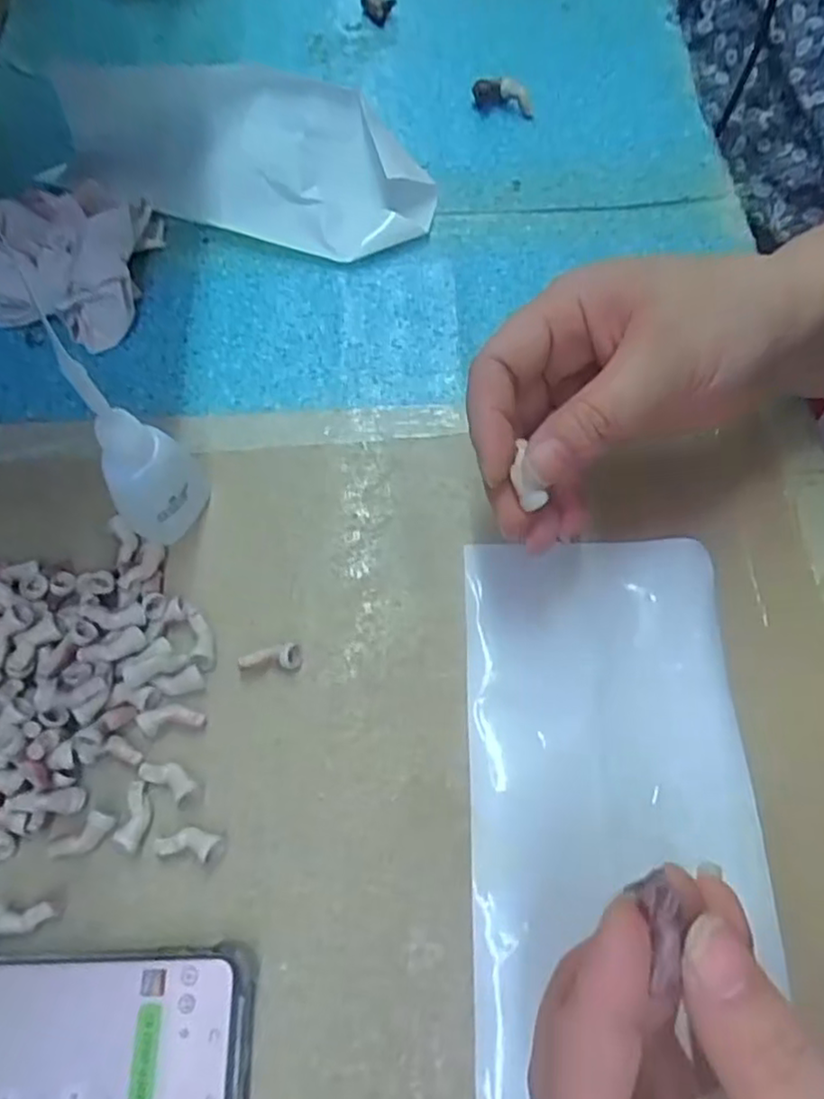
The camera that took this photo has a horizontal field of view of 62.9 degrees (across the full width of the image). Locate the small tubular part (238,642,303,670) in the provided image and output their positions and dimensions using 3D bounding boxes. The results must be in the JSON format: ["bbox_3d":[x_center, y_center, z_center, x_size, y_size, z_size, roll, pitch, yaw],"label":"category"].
[{"bbox_3d":[-0.053,0.042,0.256,0.023,0.007,0.009,-9,65,-5],"label":"small tubular part"}]

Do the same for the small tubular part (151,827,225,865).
[{"bbox_3d":[-0.076,0.100,0.229,0.024,0.008,0.010,9,65,4],"label":"small tubular part"}]

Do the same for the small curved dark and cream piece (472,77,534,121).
[{"bbox_3d":[0.053,-0.265,0.394,0.035,0.015,0.018,0,65,0],"label":"small curved dark and cream piece"}]

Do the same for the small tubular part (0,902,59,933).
[{"bbox_3d":[-0.126,0.120,0.221,0.022,0.006,0.009,-1,65,-1],"label":"small tubular part"}]

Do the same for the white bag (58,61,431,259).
[{"bbox_3d":[-0.087,-0.211,0.357,0.198,0.039,0.085,14,66,6],"label":"white bag"}]

